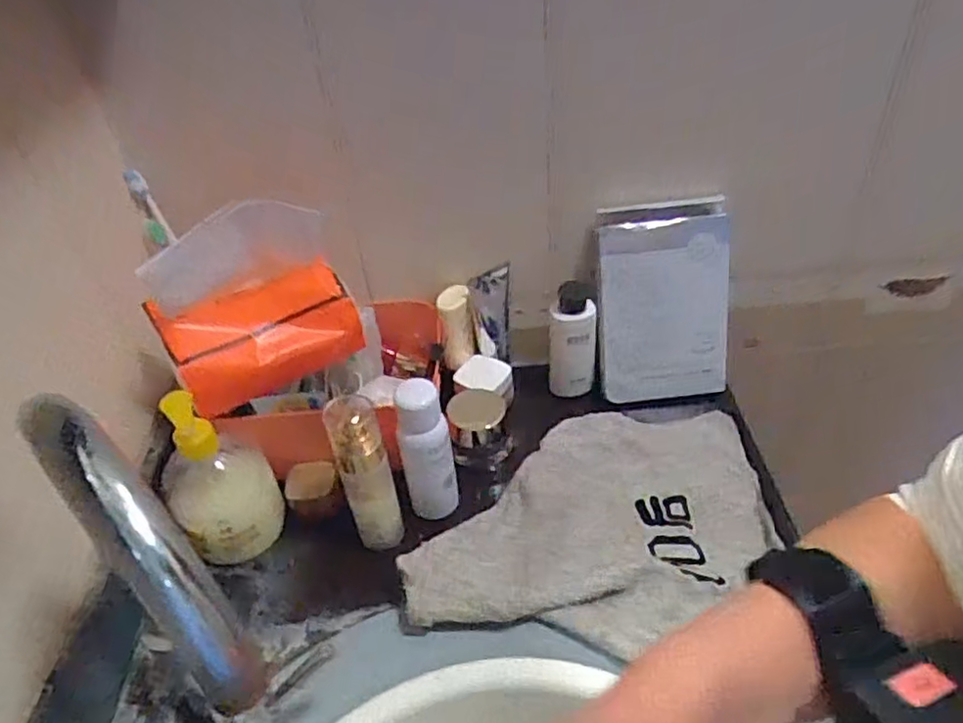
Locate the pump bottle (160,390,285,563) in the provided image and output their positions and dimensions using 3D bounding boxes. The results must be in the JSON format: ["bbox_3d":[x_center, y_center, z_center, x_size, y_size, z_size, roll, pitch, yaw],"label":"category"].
[{"bbox_3d":[-0.222,0.099,0.564,0.081,0.159,0.069,-25,44,-21],"label":"pump bottle"}]

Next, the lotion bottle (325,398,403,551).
[{"bbox_3d":[-0.095,0.094,0.551,0.039,0.158,0.031,-18,42,-13],"label":"lotion bottle"}]

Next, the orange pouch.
[{"bbox_3d":[-0.182,-0.023,0.565,0.149,0.082,0.051,-24,43,-19],"label":"orange pouch"}]

